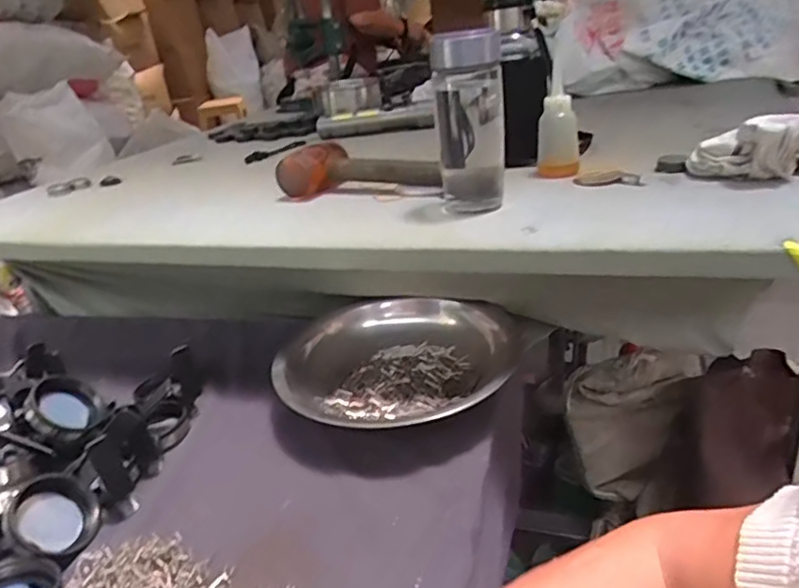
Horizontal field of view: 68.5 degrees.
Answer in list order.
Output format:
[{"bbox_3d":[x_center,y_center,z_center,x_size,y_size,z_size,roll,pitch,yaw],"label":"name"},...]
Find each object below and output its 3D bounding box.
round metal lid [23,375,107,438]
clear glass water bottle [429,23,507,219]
[{"bbox_3d":[-0.346,0.117,0.608,0.016,0.069,0.075,-44,8,20],"label":"round metal lid"},{"bbox_3d":[0.074,-0.179,0.609,0.067,0.172,0.070,-2,26,11],"label":"clear glass water bottle"}]

